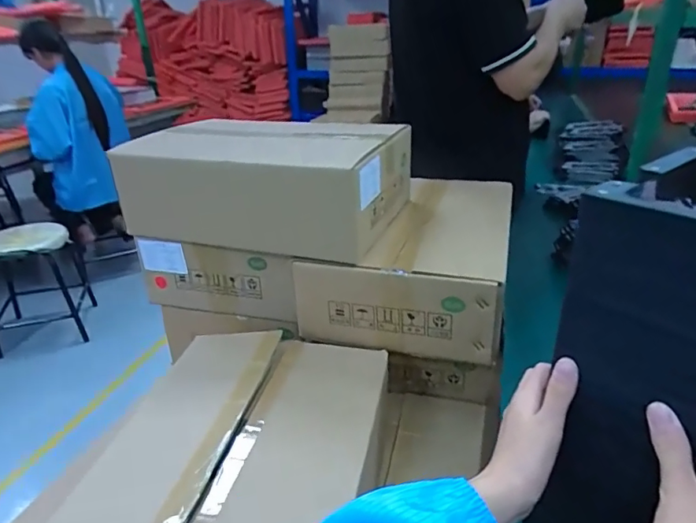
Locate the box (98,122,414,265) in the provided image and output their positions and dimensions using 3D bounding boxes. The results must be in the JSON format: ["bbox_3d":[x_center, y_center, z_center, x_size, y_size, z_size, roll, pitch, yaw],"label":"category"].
[{"bbox_3d":[-0.141,-0.144,0.884,0.442,0.165,0.320,8,28,21],"label":"box"}]

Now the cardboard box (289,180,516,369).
[{"bbox_3d":[0.122,-0.011,0.907,0.317,0.164,0.420,6,27,17],"label":"cardboard box"}]

